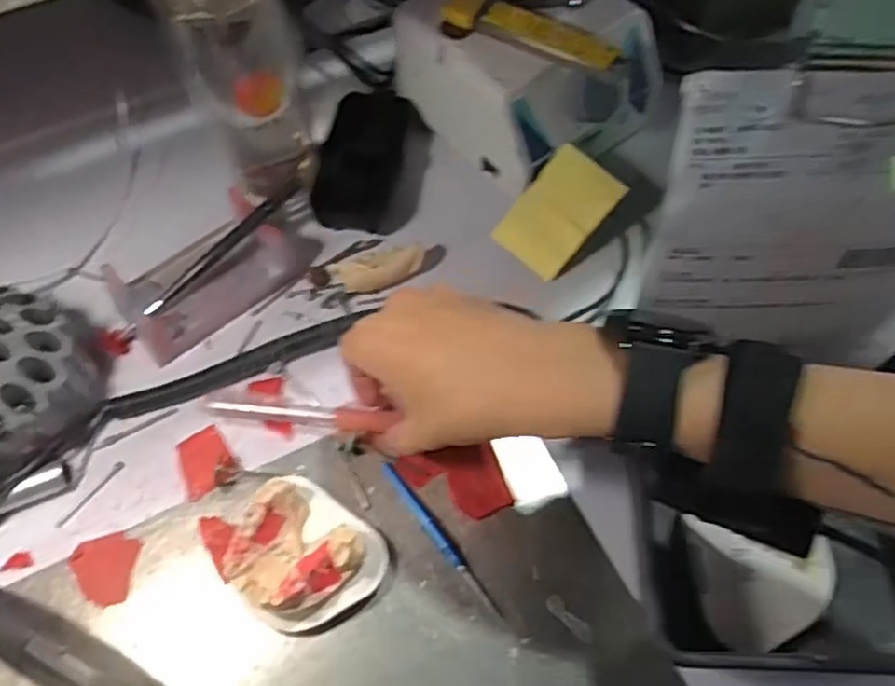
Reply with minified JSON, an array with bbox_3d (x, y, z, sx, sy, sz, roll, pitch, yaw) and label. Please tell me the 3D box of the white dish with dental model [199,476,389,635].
[{"bbox_3d":[-0.077,0.101,0.358,0.066,0.034,0.084,-40,68,-19],"label":"white dish with dental model"}]

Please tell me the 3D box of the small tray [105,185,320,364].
[{"bbox_3d":[-0.144,-0.047,0.447,0.118,0.024,0.061,-36,67,-17],"label":"small tray"}]

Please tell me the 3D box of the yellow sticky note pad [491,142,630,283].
[{"bbox_3d":[0.070,-0.083,0.453,0.051,0.004,0.075,43,101,20],"label":"yellow sticky note pad"}]

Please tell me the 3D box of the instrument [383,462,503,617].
[{"bbox_3d":[-0.005,0.101,0.373,0.007,0.004,0.095,-34,67,-16],"label":"instrument"}]

